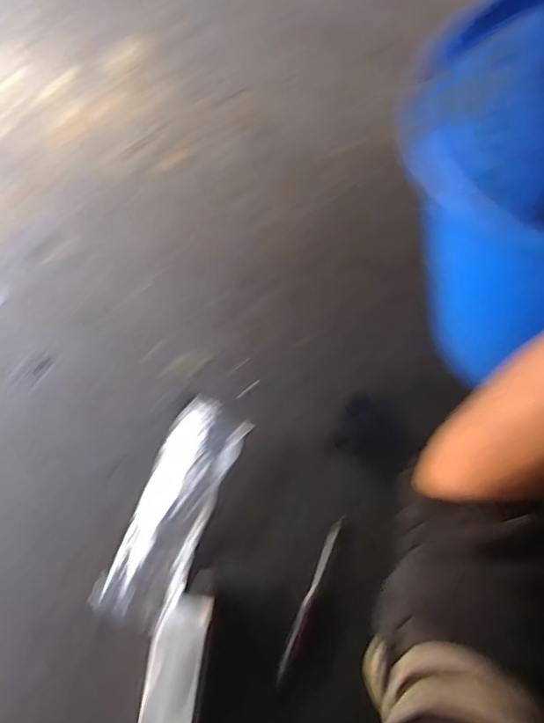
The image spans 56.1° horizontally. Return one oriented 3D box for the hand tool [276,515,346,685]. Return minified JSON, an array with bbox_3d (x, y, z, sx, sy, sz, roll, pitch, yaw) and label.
[{"bbox_3d":[0.058,0.330,0.716,0.020,0.013,0.227,21,68,9],"label":"hand tool"}]

